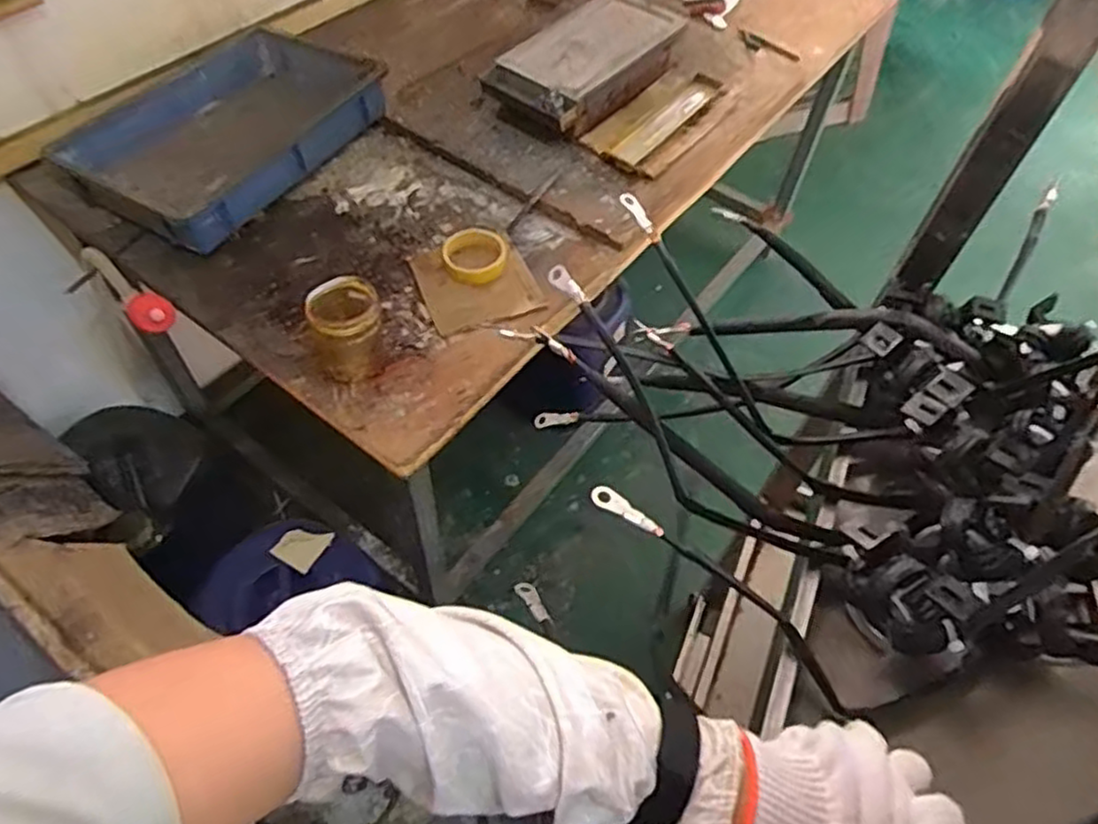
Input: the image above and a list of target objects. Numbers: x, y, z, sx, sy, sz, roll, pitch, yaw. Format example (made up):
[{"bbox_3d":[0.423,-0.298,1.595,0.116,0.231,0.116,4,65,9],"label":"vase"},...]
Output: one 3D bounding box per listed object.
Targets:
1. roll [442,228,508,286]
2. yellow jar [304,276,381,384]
[{"bbox_3d":[-0.104,-0.218,1.005,0.090,0.027,0.104,-5,56,-7],"label":"roll"},{"bbox_3d":[-0.250,-0.103,0.867,0.086,0.108,0.083,2,55,-2],"label":"yellow jar"}]

